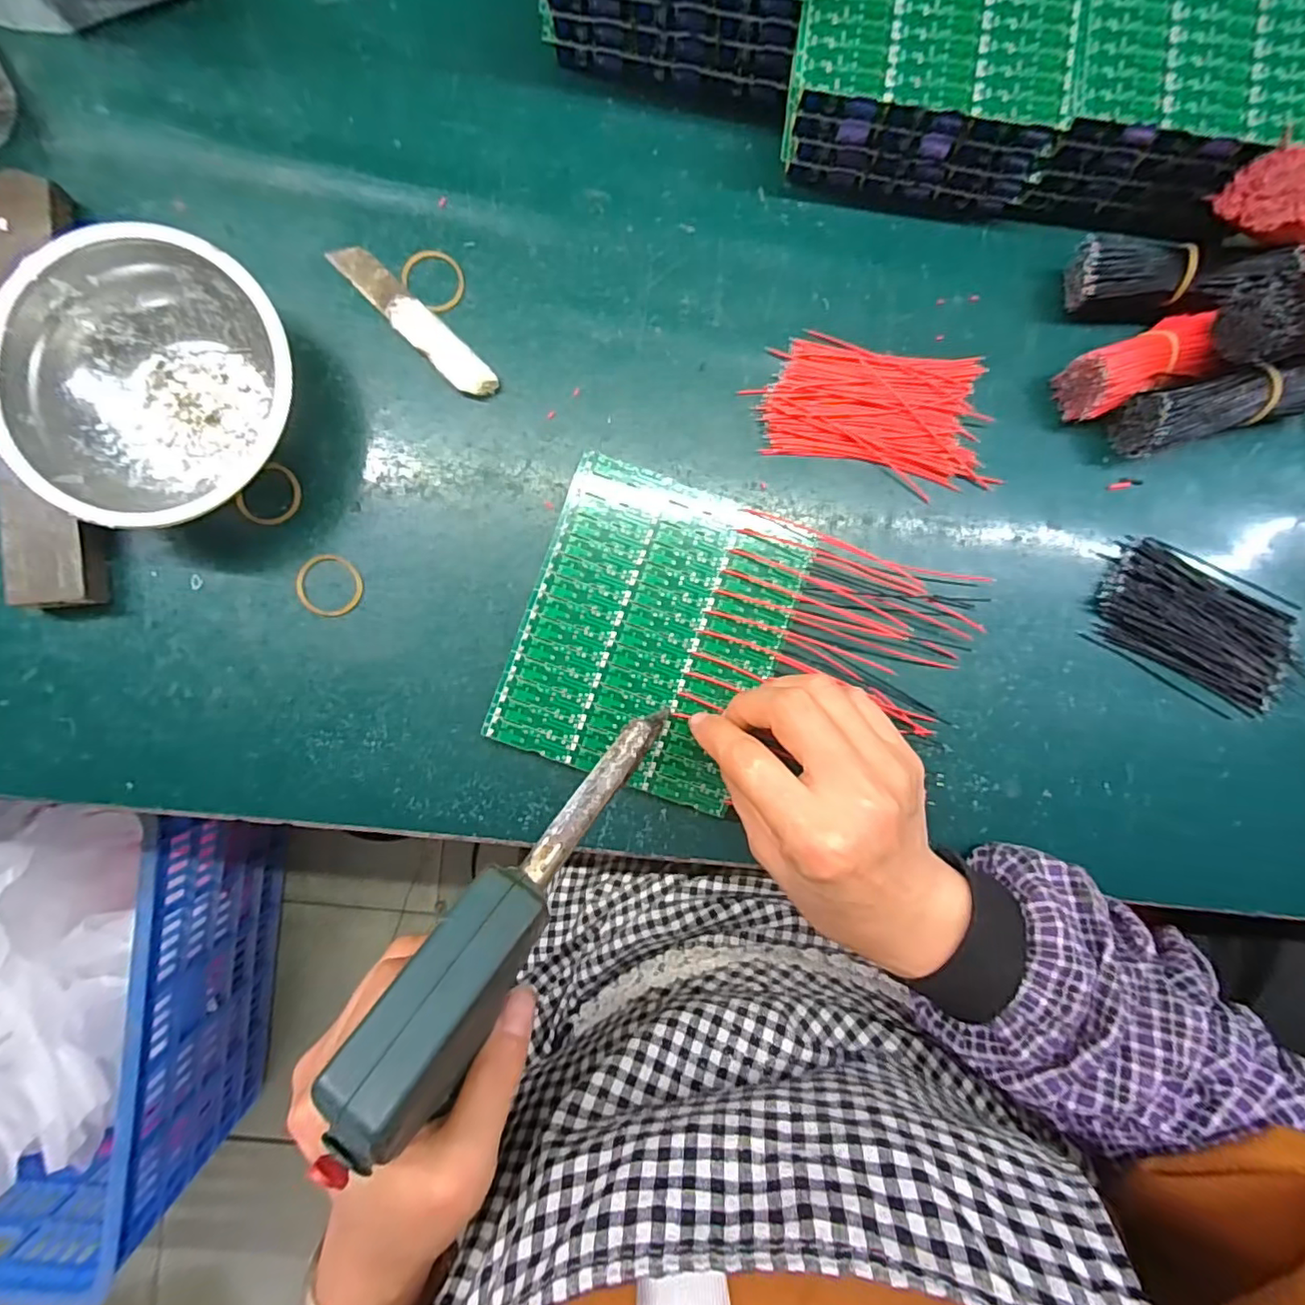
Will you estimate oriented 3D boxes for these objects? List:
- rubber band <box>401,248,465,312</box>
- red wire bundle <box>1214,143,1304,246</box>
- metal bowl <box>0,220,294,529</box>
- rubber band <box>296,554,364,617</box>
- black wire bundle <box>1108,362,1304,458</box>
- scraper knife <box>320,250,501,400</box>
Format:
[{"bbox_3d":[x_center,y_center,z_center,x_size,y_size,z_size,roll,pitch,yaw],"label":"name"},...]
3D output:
[{"bbox_3d":[-0.110,-0.189,0.300,0.034,0.004,0.028,45,89,-2],"label":"rubber band"},{"bbox_3d":[0.321,-0.210,0.284,0.107,0.034,0.035,-4,91,-25],"label":"red wire bundle"},{"bbox_3d":[-0.226,-0.121,0.275,0.121,0.043,0.128,31,90,-2],"label":"metal bowl"},{"bbox_3d":[-0.162,-0.033,0.295,0.032,0.004,0.031,0,91,-2],"label":"rubber band"},{"bbox_3d":[0.296,-0.127,0.304,0.101,0.032,0.028,-14,92,-2],"label":"black wire bundle"},{"bbox_3d":[-0.120,-0.166,0.298,0.101,0.005,0.018,44,89,-2],"label":"scraper knife"}]

